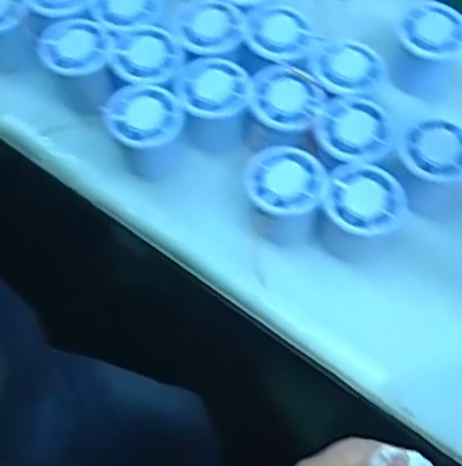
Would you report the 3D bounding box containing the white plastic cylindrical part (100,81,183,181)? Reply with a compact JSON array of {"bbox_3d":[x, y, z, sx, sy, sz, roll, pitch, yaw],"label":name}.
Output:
[{"bbox_3d":[-0.066,-0.080,0.539,0.054,0.052,0.055,-1,65,1],"label":"white plastic cylindrical part"}]

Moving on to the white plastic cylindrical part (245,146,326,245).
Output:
[{"bbox_3d":[0.039,-0.028,0.511,0.055,0.053,0.055,-1,65,1],"label":"white plastic cylindrical part"}]

